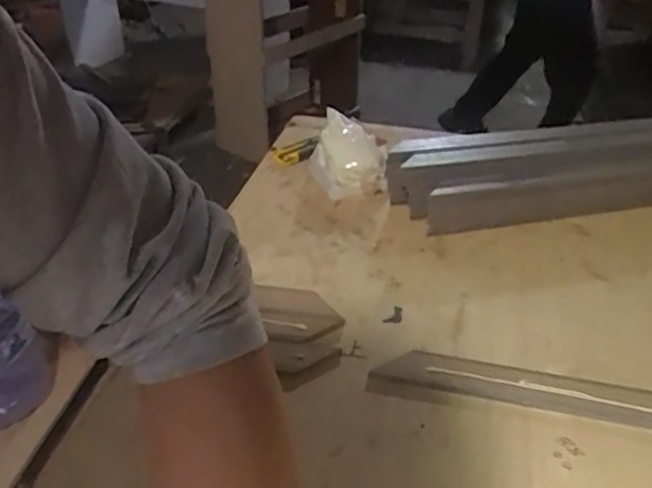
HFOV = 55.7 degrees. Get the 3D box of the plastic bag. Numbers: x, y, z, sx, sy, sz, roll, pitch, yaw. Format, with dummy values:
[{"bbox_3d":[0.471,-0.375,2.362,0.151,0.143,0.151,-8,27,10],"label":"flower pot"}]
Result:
[{"bbox_3d":[0.034,-0.136,0.954,0.114,0.079,0.116,0,37,-2],"label":"plastic bag"}]

